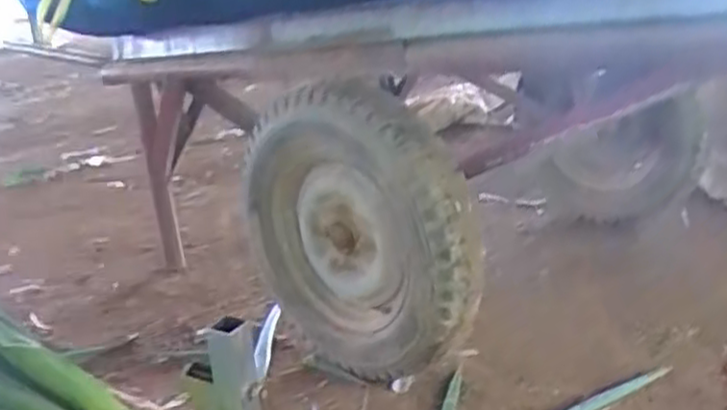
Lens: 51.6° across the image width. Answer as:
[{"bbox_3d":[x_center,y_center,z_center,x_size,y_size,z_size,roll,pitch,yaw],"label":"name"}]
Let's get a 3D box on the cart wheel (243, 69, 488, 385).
[{"bbox_3d":[-0.027,0.056,1.294,0.124,0.490,0.537,-18,24,-33],"label":"cart wheel"}]

